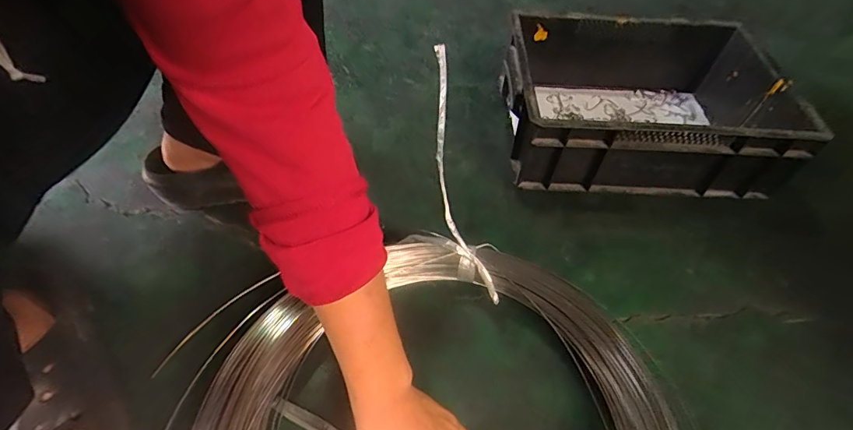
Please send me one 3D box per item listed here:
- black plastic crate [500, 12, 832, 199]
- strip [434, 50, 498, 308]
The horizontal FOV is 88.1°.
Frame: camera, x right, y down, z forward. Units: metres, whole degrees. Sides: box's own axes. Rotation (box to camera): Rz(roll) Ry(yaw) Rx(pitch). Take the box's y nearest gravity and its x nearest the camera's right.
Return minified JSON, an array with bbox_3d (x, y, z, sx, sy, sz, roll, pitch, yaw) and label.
[{"bbox_3d":[0.279,-0.159,0.592,0.351,0.125,0.276,2,53,0],"label":"black plastic crate"},{"bbox_3d":[0.029,-0.041,0.446,0.034,0.017,0.261,-10,87,-9],"label":"strip"}]

